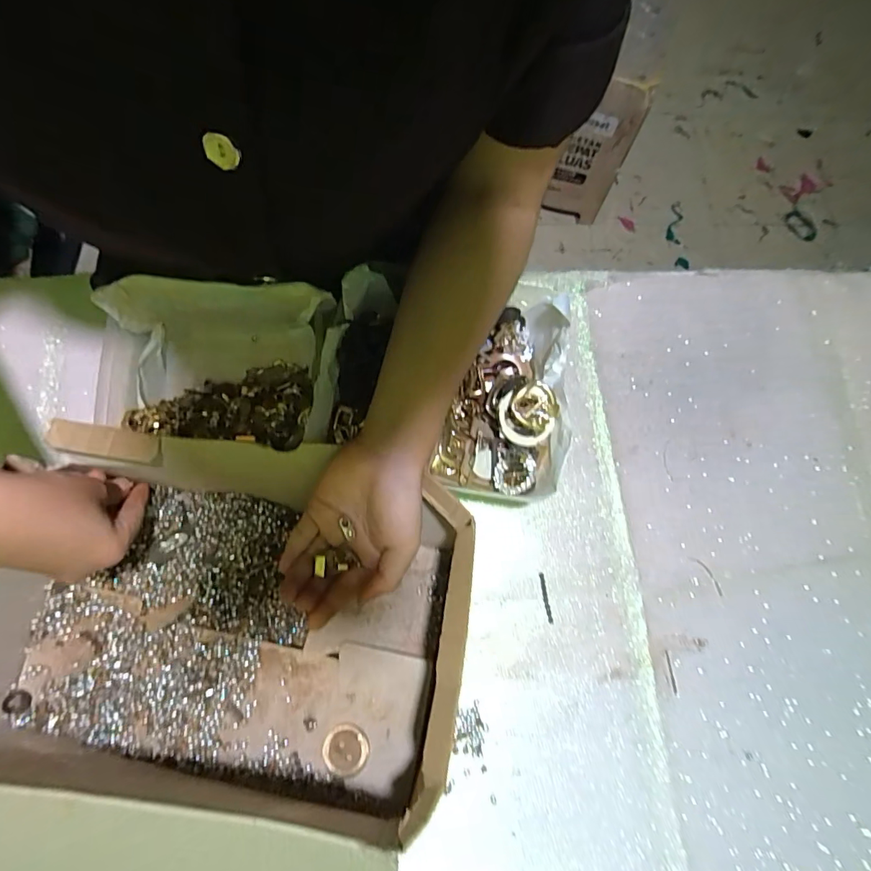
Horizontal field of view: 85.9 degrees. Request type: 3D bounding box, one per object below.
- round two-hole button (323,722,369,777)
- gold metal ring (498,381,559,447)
[{"bbox_3d":[-0.066,0.233,0.346,0.035,0.004,0.034,0,77,0],"label":"round two-hole button"},{"bbox_3d":[0.077,-0.016,0.387,0.049,0.014,0.048,1,78,-6],"label":"gold metal ring"}]

